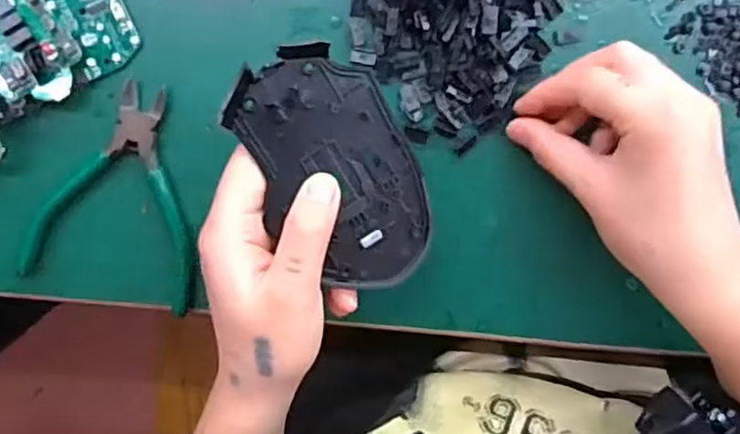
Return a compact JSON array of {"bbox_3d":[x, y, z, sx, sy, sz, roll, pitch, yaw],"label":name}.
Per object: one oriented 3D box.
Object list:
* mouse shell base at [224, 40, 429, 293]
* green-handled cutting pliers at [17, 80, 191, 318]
[{"bbox_3d":[-0.015,-0.021,0.303,0.071,0.017,0.115,-22,103,-8],"label":"mouse shell base"},{"bbox_3d":[-0.132,-0.012,0.359,0.093,0.009,0.117,20,96,-2],"label":"green-handled cutting pliers"}]

